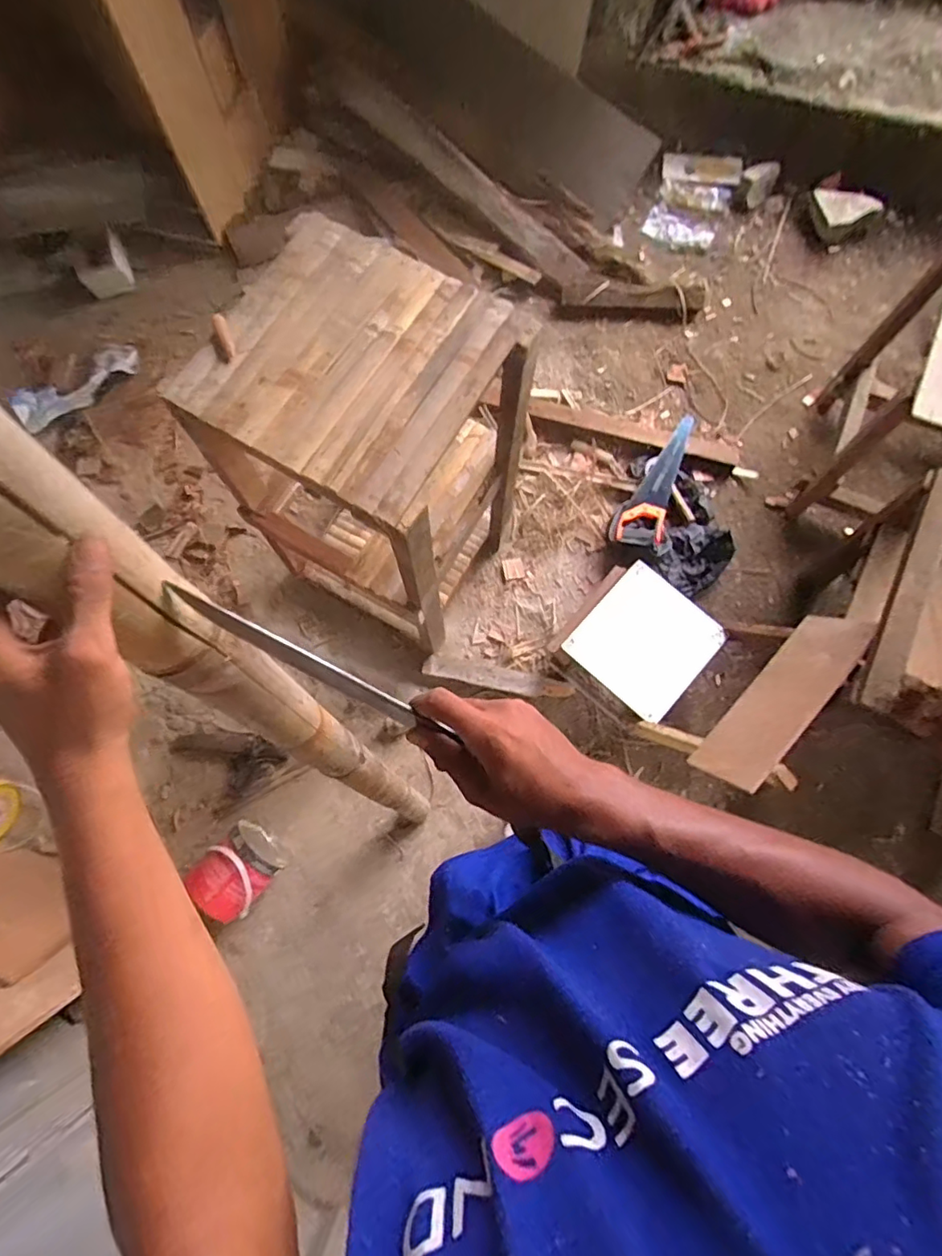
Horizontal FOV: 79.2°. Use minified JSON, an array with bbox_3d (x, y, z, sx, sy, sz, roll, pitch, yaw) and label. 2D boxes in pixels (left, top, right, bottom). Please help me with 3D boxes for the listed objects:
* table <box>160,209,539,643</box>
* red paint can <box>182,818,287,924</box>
[{"bbox_3d":[-0.194,-0.315,1.206,0.482,0.718,0.434,28,76,9],"label":"table"},{"bbox_3d":[-0.535,0.560,1.316,0.168,0.155,0.168,-43,77,-11],"label":"red paint can"}]

